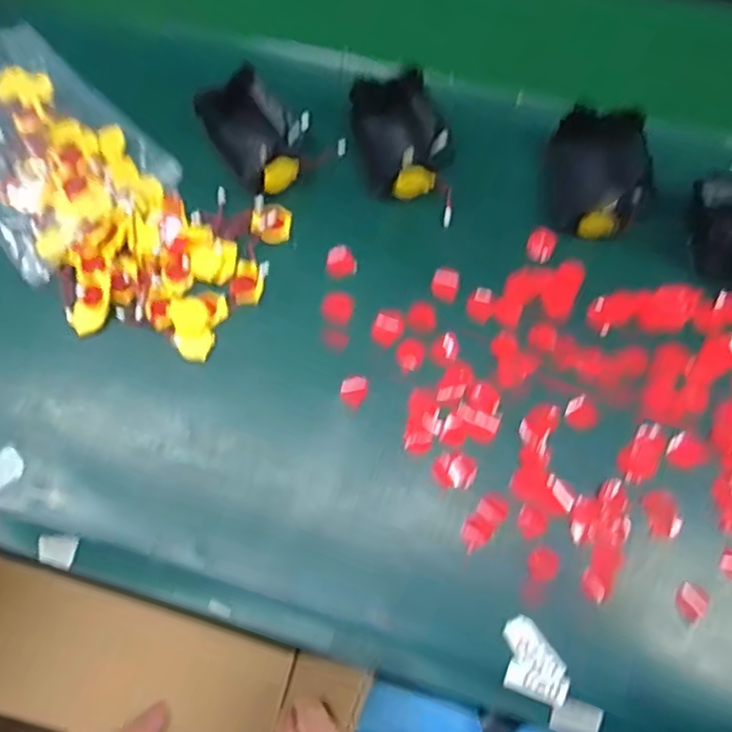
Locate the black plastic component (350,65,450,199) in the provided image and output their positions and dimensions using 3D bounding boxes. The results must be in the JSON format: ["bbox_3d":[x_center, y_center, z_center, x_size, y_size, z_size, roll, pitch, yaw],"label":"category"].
[{"bbox_3d":[0.020,-0.145,0.406,0.050,0.035,0.074,-17,70,-3],"label":"black plastic component"}]

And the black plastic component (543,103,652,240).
[{"bbox_3d":[0.141,-0.118,0.394,0.059,0.029,0.076,12,71,7],"label":"black plastic component"}]

